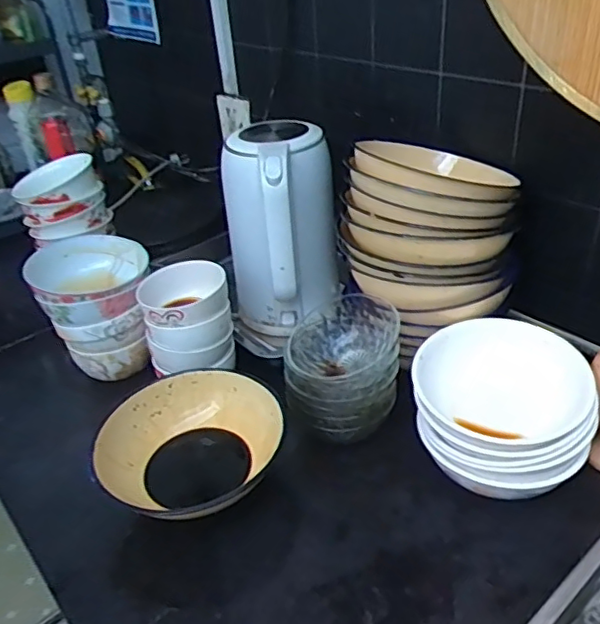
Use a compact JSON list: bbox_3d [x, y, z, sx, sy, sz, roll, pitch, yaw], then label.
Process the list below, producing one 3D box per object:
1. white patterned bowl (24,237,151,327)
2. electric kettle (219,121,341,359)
[{"bbox_3d":[-0.264,-0.044,0.765,0.147,0.055,0.151,-15,35,-15],"label":"white patterned bowl"},{"bbox_3d":[-0.026,-0.083,0.794,0.152,0.280,0.208,-5,34,1],"label":"electric kettle"}]

